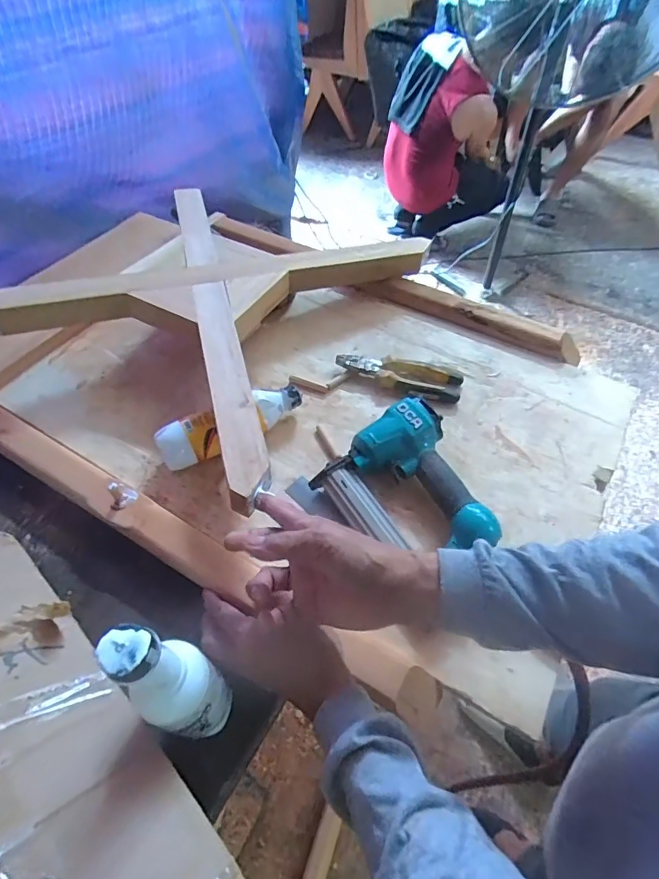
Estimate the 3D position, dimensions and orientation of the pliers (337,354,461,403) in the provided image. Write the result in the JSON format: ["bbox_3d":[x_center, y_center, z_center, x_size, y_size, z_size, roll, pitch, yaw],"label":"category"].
[{"bbox_3d":[0.098,-0.093,0.664,0.175,0.023,0.061,16,55,11],"label":"pliers"}]

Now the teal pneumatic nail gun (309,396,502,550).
[{"bbox_3d":[0.098,0.057,0.526,0.155,0.062,0.179,-34,61,-23],"label":"teal pneumatic nail gun"}]

